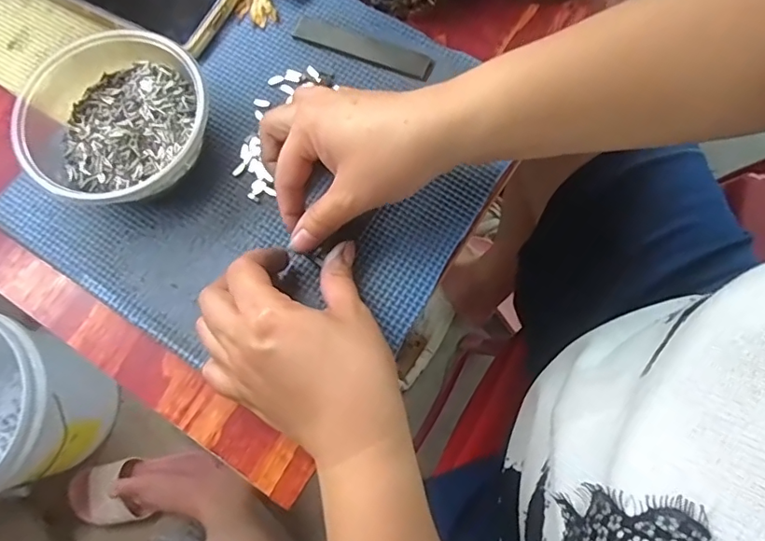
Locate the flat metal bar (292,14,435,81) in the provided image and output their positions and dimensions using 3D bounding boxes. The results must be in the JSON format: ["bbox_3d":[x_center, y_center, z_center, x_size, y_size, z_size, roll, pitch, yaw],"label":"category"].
[{"bbox_3d":[-0.014,-0.157,0.365,0.101,0.004,0.022,21,75,8],"label":"flat metal bar"}]

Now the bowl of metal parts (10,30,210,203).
[{"bbox_3d":[-0.165,-0.095,0.331,0.112,0.054,0.111,0,73,1],"label":"bowl of metal parts"}]

